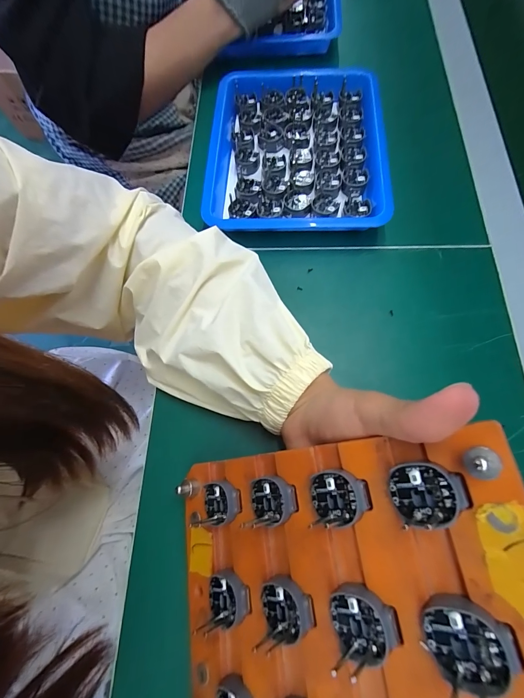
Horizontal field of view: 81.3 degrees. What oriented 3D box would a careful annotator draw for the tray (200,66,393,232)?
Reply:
[{"bbox_3d":[0.033,-0.207,0.318,0.181,0.033,0.211,1,69,0],"label":"tray"}]

